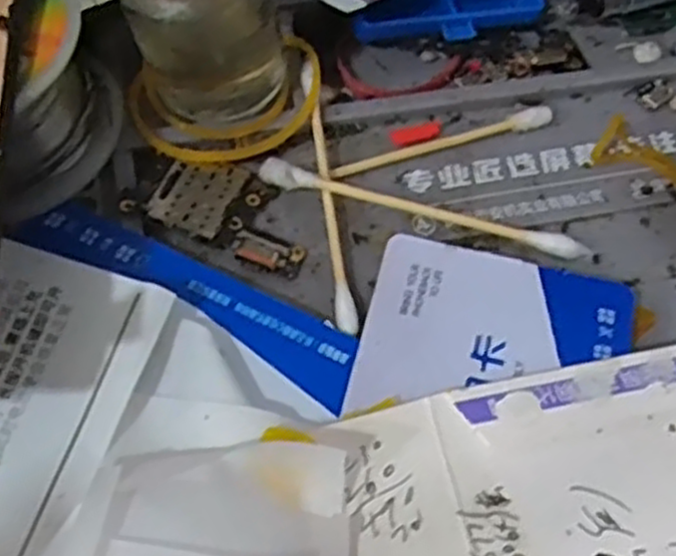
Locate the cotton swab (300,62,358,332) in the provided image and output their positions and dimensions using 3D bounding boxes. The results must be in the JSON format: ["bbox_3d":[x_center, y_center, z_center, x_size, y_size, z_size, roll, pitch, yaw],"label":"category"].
[{"bbox_3d":[-0.002,-0.021,0.178,0.004,0.007,0.072,-5,60,-8],"label":"cotton swab"}]

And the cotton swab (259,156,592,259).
[{"bbox_3d":[0.020,-0.015,0.178,0.076,0.010,0.005,10,59,2],"label":"cotton swab"}]

